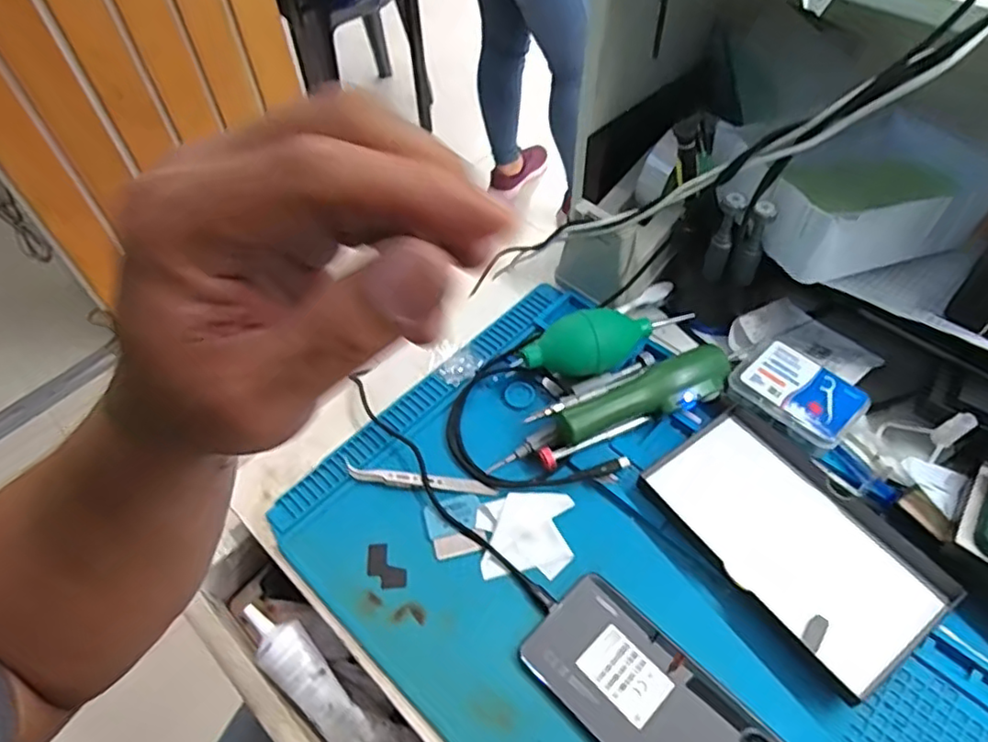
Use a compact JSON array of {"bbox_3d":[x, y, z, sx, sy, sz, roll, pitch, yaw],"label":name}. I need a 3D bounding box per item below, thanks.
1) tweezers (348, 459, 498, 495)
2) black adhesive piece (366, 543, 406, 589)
[{"bbox_3d":[-0.053,0.078,0.450,0.108,0.009,0.011,5,54,6],"label":"tweezers"},{"bbox_3d":[-0.074,0.133,0.421,0.020,0.004,0.036,-35,60,-21],"label":"black adhesive piece"}]

